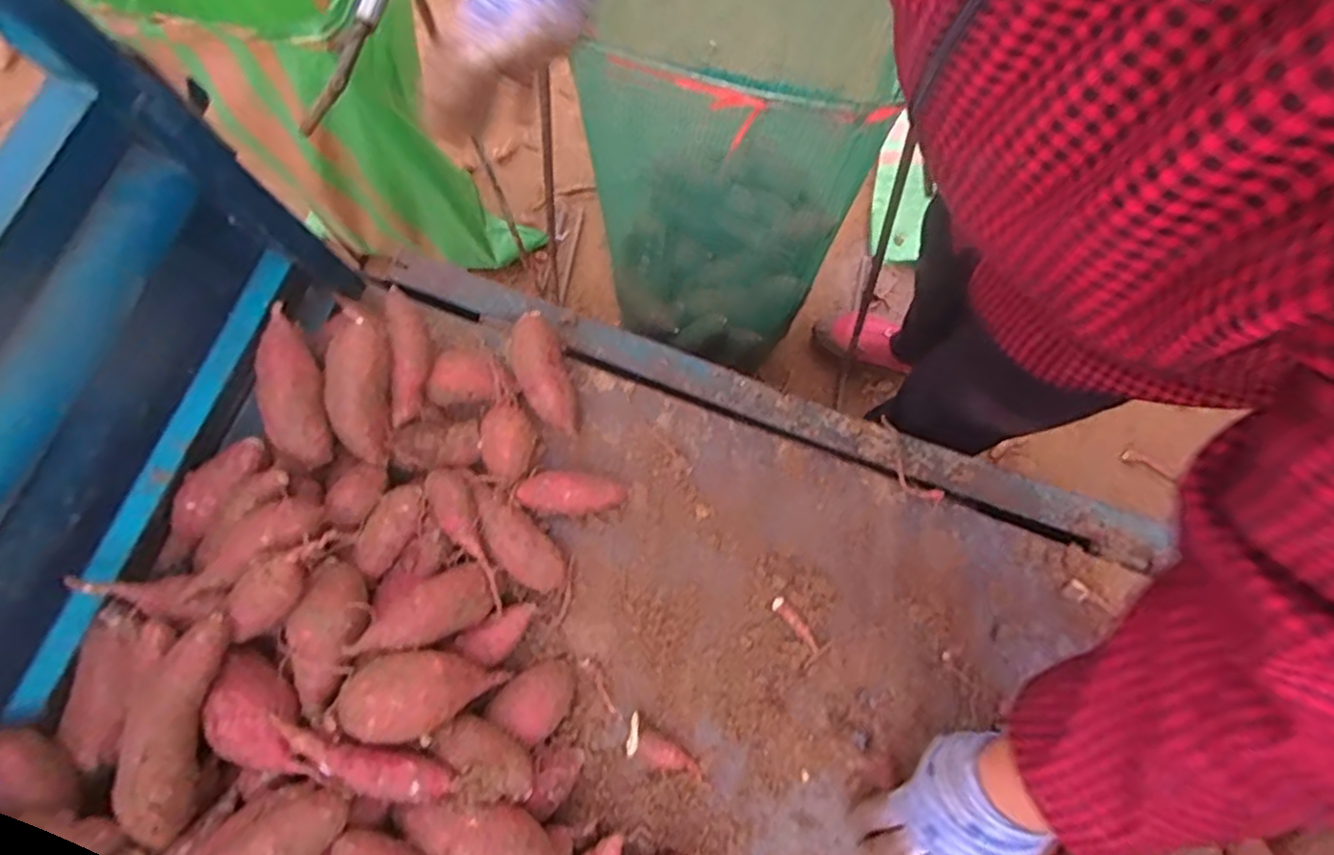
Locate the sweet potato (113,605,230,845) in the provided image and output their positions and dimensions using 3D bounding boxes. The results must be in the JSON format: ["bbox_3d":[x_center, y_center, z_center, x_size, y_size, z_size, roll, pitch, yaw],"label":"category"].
[{"bbox_3d":[-0.341,0.206,0.473,0.046,0.037,0.161,14,89,5],"label":"sweet potato"}]

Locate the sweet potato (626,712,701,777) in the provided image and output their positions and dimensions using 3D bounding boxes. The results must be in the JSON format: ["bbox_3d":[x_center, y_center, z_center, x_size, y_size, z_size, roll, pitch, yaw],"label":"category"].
[{"bbox_3d":[-0.006,0.267,0.568,0.070,0.021,0.029,35,79,10],"label":"sweet potato"}]

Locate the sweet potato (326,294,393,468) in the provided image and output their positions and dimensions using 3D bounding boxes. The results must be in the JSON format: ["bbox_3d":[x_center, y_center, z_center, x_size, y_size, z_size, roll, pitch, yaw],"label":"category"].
[{"bbox_3d":[-0.254,-0.034,0.574,0.043,0.038,0.131,-2,96,1],"label":"sweet potato"}]

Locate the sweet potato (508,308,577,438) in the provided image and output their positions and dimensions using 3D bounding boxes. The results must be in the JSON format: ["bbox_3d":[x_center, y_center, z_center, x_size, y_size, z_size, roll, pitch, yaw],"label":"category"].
[{"bbox_3d":[-0.114,-0.051,0.641,0.045,0.047,0.127,-21,75,-4],"label":"sweet potato"}]

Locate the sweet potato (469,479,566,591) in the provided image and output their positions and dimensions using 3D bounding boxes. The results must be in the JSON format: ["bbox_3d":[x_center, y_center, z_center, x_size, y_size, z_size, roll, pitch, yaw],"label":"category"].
[{"bbox_3d":[-0.132,0.095,0.607,0.042,0.048,0.111,-40,78,-9],"label":"sweet potato"}]

